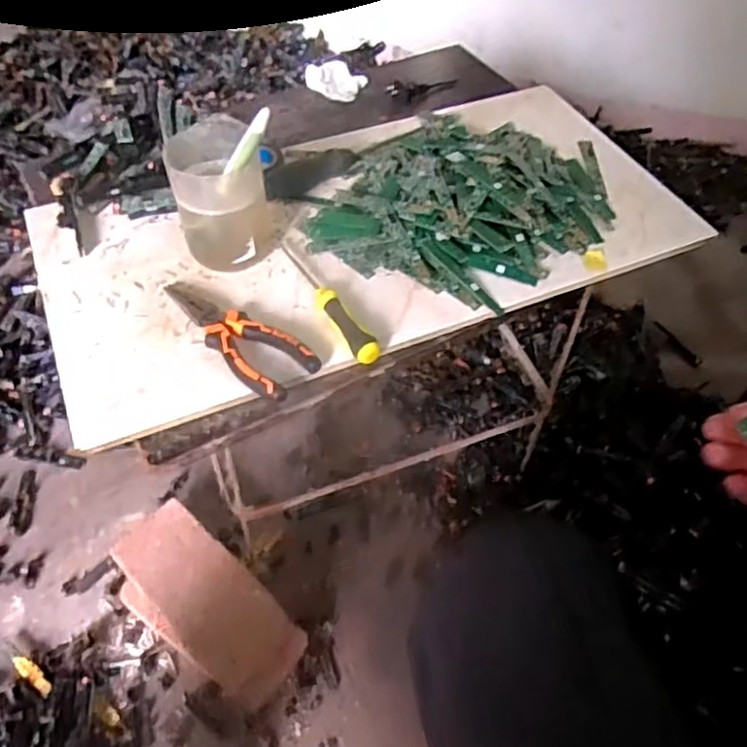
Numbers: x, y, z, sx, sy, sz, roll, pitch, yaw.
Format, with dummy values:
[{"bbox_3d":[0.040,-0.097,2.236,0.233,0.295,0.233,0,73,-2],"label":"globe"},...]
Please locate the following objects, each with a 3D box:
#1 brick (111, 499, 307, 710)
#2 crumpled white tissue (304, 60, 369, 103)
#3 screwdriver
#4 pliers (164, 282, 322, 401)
[{"bbox_3d":[-0.199,0.277,0.810,0.243,0.088,0.114,34,57,24],"label":"brick"},{"bbox_3d":[-0.045,-0.346,0.799,0.068,0.024,0.040,20,52,14],"label":"crumpled white tissue"},{"bbox_3d":[-0.037,-0.065,0.567,0.020,0.024,0.153,-21,54,-18],"label":"screwdriver"},{"bbox_3d":[-0.110,-0.036,0.540,0.053,0.023,0.151,-37,60,-28],"label":"pliers"}]

